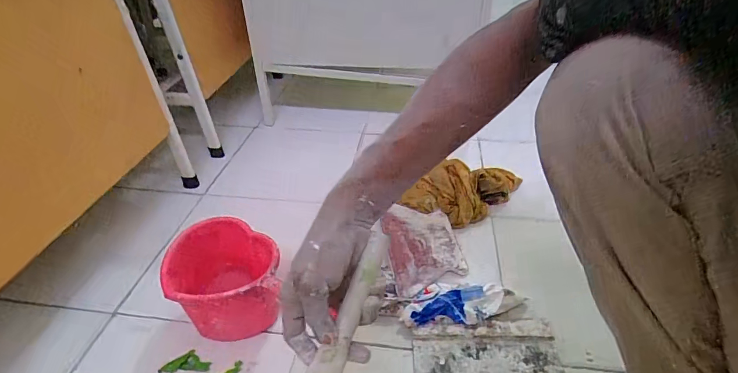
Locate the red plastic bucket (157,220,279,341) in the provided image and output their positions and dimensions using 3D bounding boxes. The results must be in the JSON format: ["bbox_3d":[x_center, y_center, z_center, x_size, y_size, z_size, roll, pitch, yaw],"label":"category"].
[{"bbox_3d":[-0.191,0.140,0.567,0.136,0.128,0.182,-9,40,-12],"label":"red plastic bucket"}]

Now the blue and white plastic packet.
[{"bbox_3d":[0.137,0.172,0.586,0.176,0.033,0.060,-4,39,-6],"label":"blue and white plastic packet"}]

